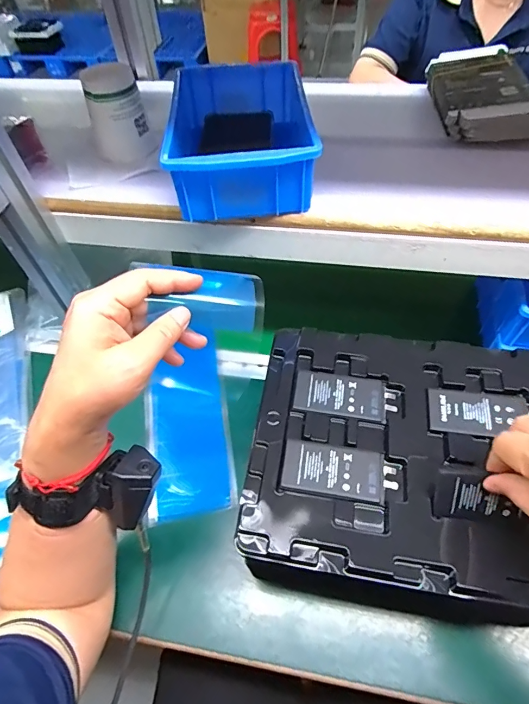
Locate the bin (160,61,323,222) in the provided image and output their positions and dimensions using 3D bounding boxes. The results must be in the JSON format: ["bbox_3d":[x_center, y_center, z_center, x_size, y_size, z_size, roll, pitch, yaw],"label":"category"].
[{"bbox_3d":[-0.027,-0.215,0.409,0.126,0.064,0.195,-5,53,-1],"label":"bin"}]

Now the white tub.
[{"bbox_3d":[-0.160,-0.258,0.442,0.060,0.083,0.064,-23,55,-14],"label":"white tub"}]

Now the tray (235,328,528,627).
[{"bbox_3d":[0.124,0.087,0.347,0.263,0.031,0.231,7,54,8],"label":"tray"}]

